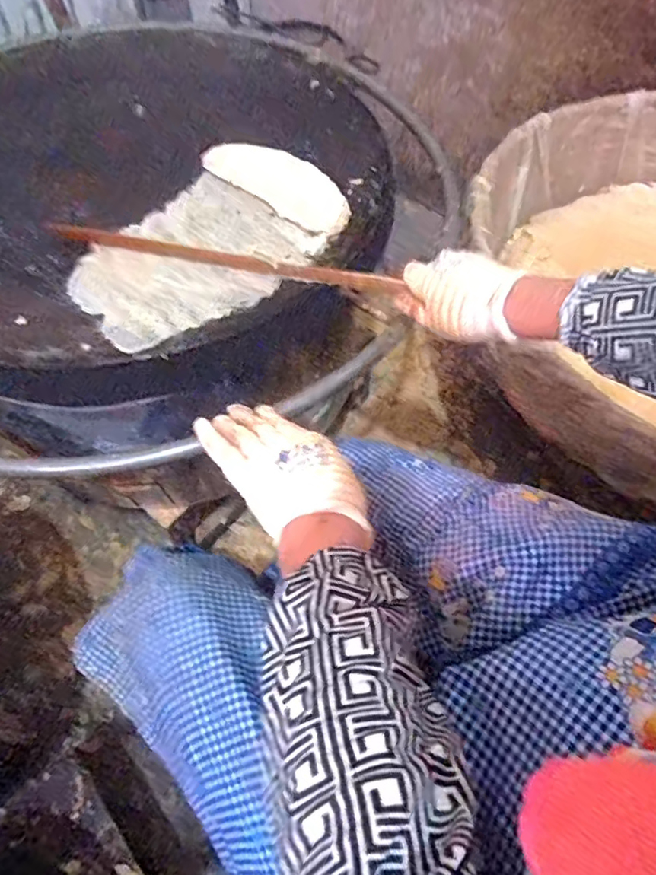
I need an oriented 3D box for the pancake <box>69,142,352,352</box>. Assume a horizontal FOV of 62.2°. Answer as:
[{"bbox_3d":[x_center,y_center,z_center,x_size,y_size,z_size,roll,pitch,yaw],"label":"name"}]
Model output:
[{"bbox_3d":[-0.124,-0.205,0.561,0.179,0.026,0.286,34,65,20],"label":"pancake"}]

